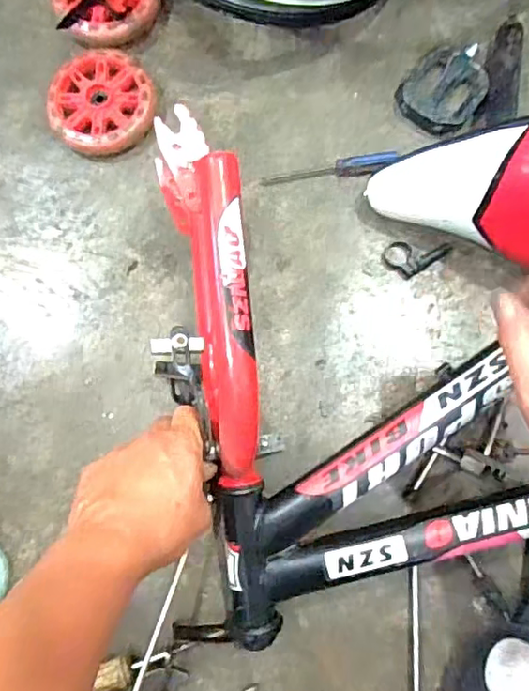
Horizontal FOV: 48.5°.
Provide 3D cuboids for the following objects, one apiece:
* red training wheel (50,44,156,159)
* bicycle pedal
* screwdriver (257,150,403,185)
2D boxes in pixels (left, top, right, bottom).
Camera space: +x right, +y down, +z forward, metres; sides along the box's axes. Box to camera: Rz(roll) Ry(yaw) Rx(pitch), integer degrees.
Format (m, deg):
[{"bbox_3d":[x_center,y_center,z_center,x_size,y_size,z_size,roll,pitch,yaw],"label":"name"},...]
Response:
[{"bbox_3d":[-0.154,-0.233,0.562,0.095,0.023,0.107,-13,81,0],"label":"red training wheel"},{"bbox_3d":[0.169,-0.241,0.548,0.070,0.027,0.087,37,85,7],"label":"bicycle pedal"},{"bbox_3d":[0.060,-0.161,0.545,0.125,0.020,0.019,-9,81,1],"label":"screwdriver"}]

